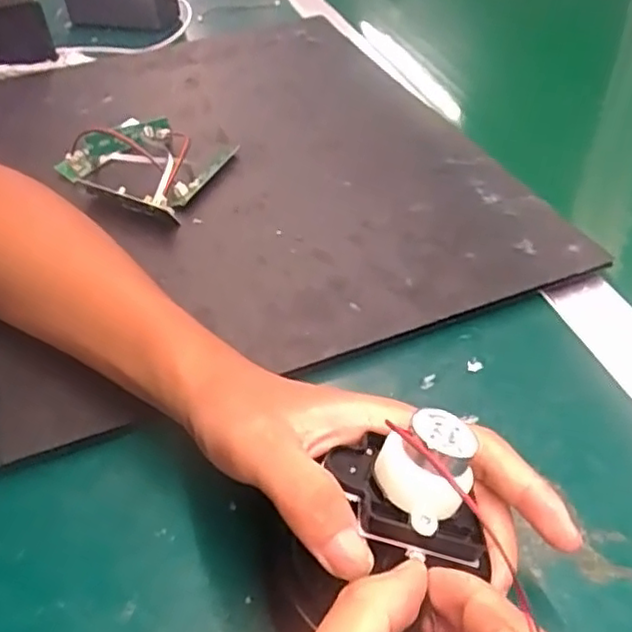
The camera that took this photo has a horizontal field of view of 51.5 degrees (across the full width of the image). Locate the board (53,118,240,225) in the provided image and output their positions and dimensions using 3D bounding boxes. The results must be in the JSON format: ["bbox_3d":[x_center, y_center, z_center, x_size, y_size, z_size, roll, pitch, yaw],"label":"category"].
[{"bbox_3d":[-0.131,-0.119,0.488,0.120,0.041,0.101,16,48,23],"label":"board"}]

